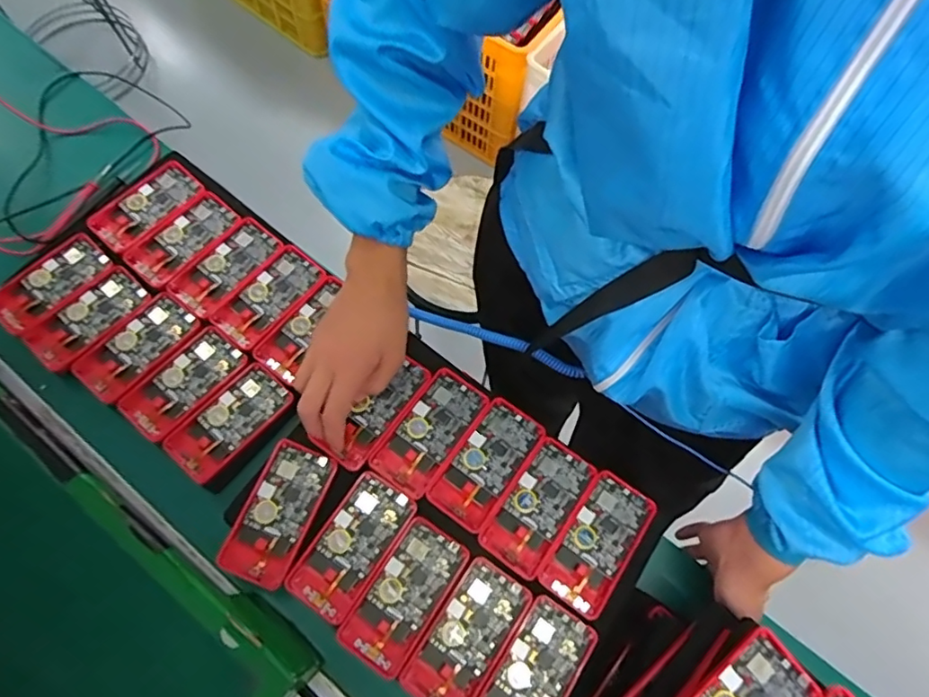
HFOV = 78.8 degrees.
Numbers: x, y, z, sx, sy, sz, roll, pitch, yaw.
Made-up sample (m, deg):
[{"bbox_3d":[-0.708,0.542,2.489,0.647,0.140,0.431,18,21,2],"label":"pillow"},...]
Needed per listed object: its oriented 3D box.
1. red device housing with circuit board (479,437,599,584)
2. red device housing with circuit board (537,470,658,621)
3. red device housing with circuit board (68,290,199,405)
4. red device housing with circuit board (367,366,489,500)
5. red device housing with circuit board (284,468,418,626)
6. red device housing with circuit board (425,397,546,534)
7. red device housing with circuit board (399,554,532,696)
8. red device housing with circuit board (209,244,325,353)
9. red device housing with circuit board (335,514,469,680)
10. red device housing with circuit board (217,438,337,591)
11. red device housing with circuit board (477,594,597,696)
[{"bbox_3d":[0.070,0.149,0.540,0.062,0.013,0.125,33,70,14],"label":"red device housing with circuit board"},{"bbox_3d":[0.125,0.179,0.528,0.062,0.011,0.125,34,70,14],"label":"red device housing with circuit board"},{"bbox_3d":[-0.345,-0.002,0.595,0.066,0.015,0.122,34,70,15],"label":"red device housing with circuit board"},{"bbox_3d":[-0.033,0.080,0.556,0.061,0.007,0.124,32,70,14],"label":"red device housing with circuit board"},{"bbox_3d":[-0.101,0.176,0.512,0.062,0.007,0.124,32,70,14],"label":"red device housing with circuit board"},{"bbox_3d":[0.021,0.109,0.547,0.062,0.006,0.125,34,70,14],"label":"red device housing with circuit board"},{"bbox_3d":[0.003,0.250,0.493,0.062,0.010,0.125,33,70,14],"label":"red device housing with circuit board"},{"bbox_3d":[-0.217,-0.058,0.626,0.063,0.013,0.123,35,70,15],"label":"red device housing with circuit board"},{"bbox_3d":[-0.053,0.216,0.500,0.062,0.009,0.124,32,70,14],"label":"red device housing with circuit board"},{"bbox_3d":[-0.169,0.149,0.517,0.060,0.011,0.122,21,67,9],"label":"red device housing with circuit board"},{"bbox_3d":[0.058,0.284,0.486,0.063,0.014,0.124,32,70,14],"label":"red device housing with circuit board"}]

